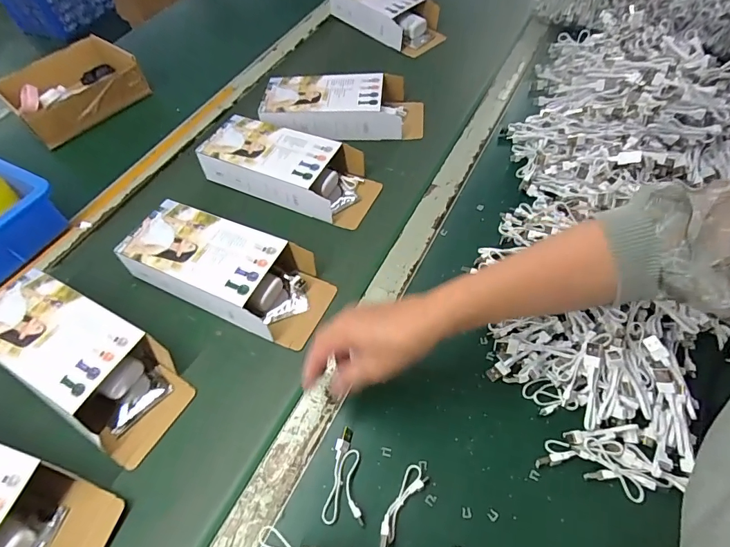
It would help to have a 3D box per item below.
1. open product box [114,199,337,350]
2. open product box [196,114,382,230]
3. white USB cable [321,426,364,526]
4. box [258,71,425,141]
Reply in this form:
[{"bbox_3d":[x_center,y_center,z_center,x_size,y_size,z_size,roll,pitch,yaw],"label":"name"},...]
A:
[{"bbox_3d":[-0.168,-0.005,0.504,0.251,0.052,0.106,18,60,16],"label":"open product box"},{"bbox_3d":[-0.108,-0.155,0.595,0.252,0.051,0.113,22,61,19],"label":"open product box"},{"bbox_3d":[-0.022,0.184,0.379,0.035,0.011,0.079,-5,56,1],"label":"white USB cable"},{"bbox_3d":[-0.034,-0.273,0.669,0.252,0.059,0.101,1,56,5],"label":"box"}]

